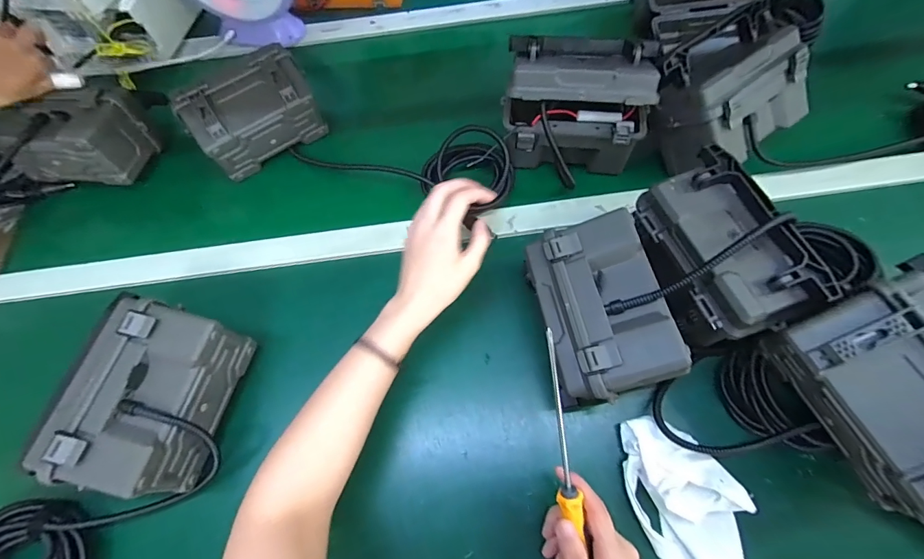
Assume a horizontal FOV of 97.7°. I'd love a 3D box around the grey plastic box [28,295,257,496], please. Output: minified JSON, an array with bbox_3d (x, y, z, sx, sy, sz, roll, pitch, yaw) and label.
[{"bbox_3d":[-0.305,0.119,0.412,0.111,0.110,0.163,7,66,7],"label":"grey plastic box"}]

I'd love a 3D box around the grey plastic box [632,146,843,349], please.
[{"bbox_3d":[0.250,-0.030,0.409,0.095,0.091,0.180,-20,66,-6],"label":"grey plastic box"}]

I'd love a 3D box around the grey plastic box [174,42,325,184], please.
[{"bbox_3d":[-0.287,-0.230,0.565,0.162,0.103,0.082,-34,68,-12],"label":"grey plastic box"}]

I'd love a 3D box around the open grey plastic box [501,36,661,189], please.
[{"bbox_3d":[0.142,-0.216,0.516,0.167,0.133,0.116,-1,65,3],"label":"open grey plastic box"}]

